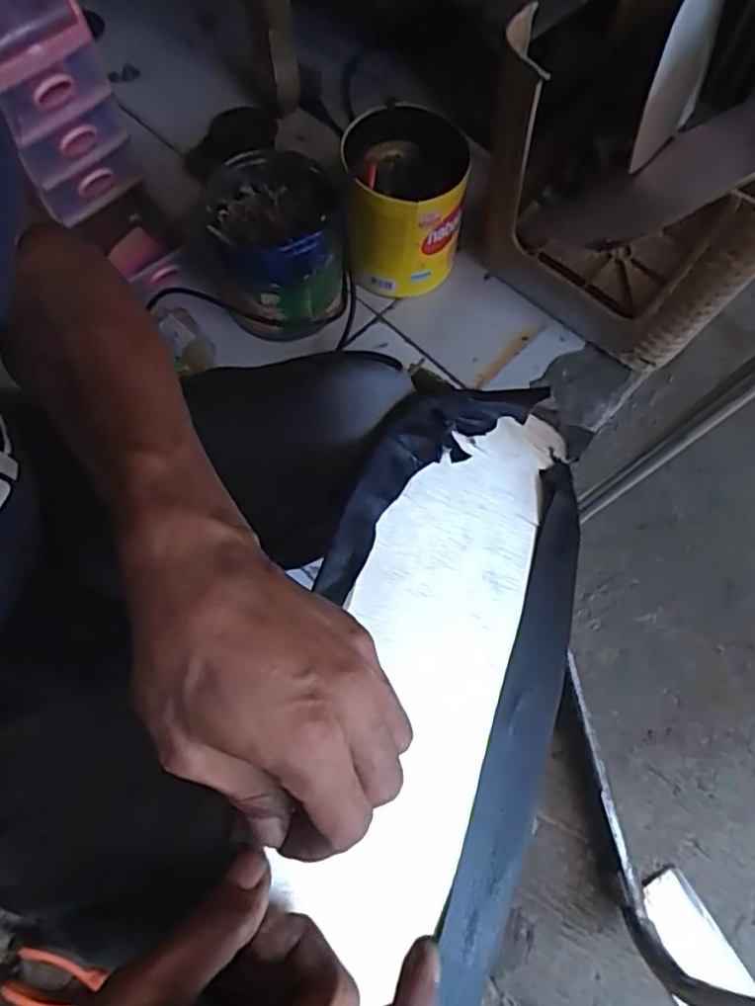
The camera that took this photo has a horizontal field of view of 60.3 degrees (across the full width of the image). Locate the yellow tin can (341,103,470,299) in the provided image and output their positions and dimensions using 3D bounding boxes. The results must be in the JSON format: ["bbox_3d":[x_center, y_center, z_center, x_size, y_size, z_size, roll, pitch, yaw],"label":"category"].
[{"bbox_3d":[0.029,-0.356,0.789,0.134,0.161,0.139,0,68,-1],"label":"yellow tin can"}]

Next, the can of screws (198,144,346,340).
[{"bbox_3d":[-0.120,-0.304,0.771,0.152,0.142,0.160,0,68,-1],"label":"can of screws"}]

